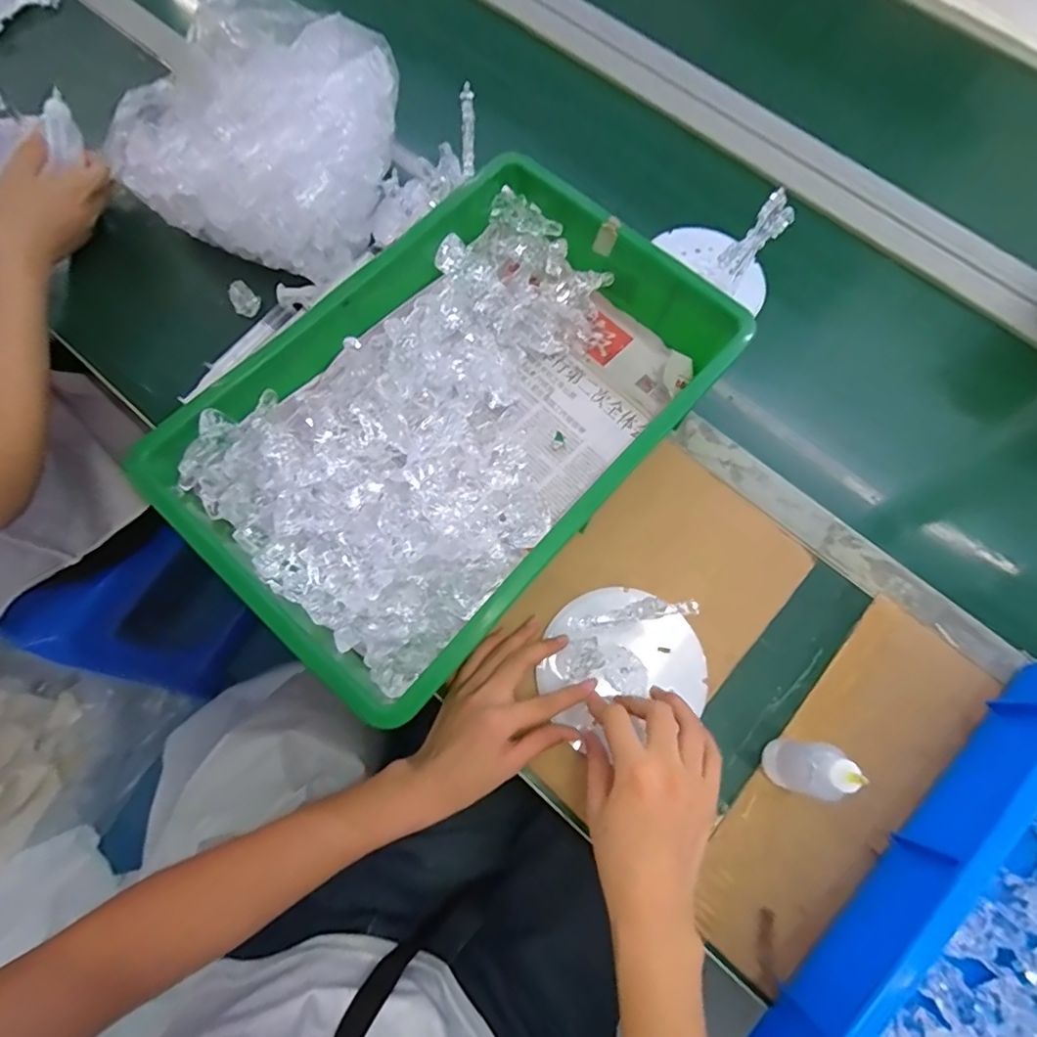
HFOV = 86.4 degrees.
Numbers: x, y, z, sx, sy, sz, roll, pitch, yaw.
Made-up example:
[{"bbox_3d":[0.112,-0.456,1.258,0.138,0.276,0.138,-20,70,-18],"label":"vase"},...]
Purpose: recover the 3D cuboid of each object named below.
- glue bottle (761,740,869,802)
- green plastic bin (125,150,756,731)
[{"bbox_3d":[0.203,0.174,0.380,0.040,0.095,0.034,15,72,3],"label":"glue bottle"},{"bbox_3d":[-0.042,-0.084,0.455,0.267,0.091,0.401,40,75,11],"label":"green plastic bin"}]

